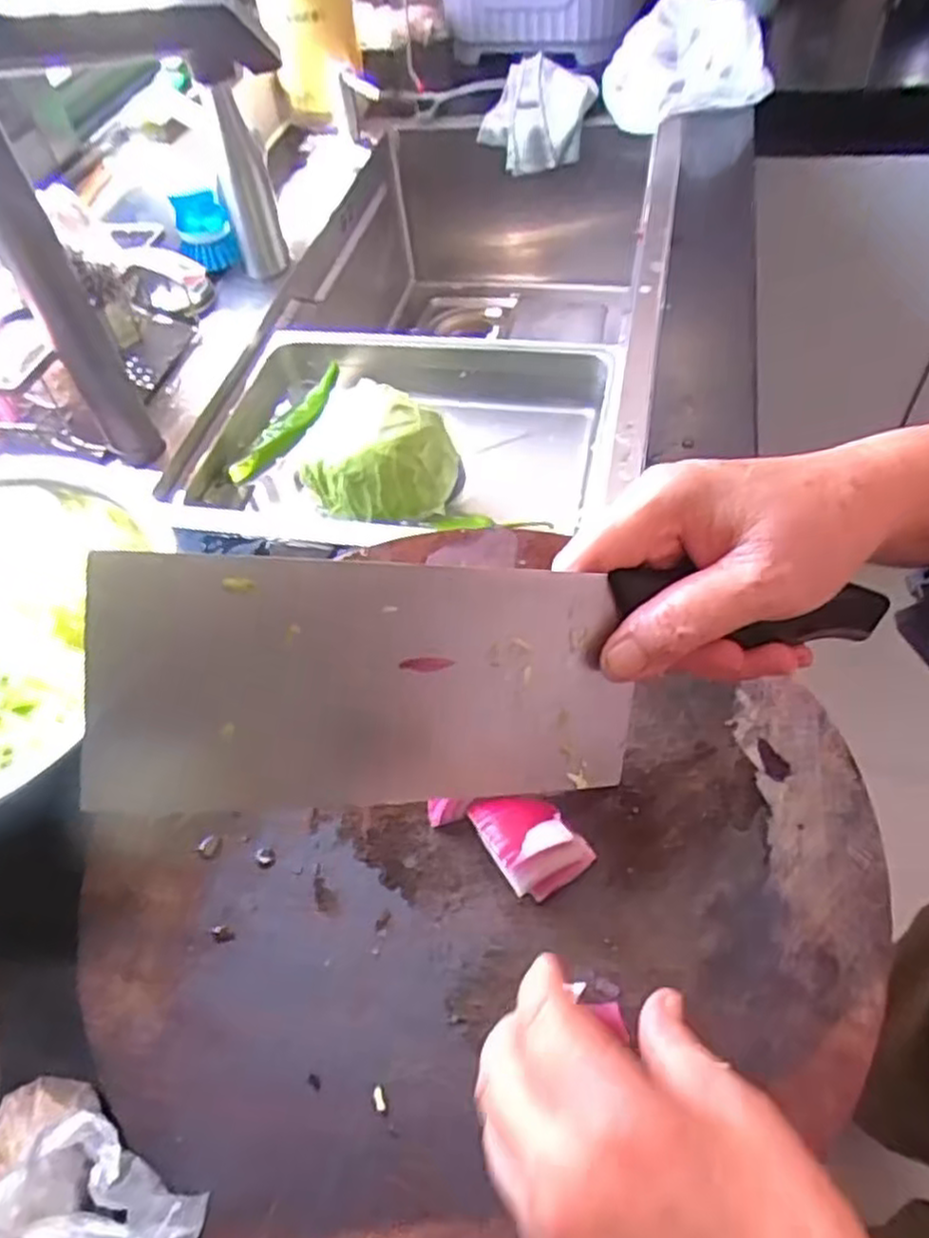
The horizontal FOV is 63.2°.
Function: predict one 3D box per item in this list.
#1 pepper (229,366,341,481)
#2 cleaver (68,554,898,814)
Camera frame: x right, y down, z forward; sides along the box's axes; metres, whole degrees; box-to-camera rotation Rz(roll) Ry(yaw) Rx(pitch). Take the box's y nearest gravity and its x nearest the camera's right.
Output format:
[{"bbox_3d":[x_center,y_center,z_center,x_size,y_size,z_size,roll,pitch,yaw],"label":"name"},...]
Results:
[{"bbox_3d":[-0.159,-0.183,0.699,0.032,0.020,0.166,22,58,19],"label":"pepper"},{"bbox_3d":[0.021,0.020,0.274,0.281,0.081,0.023,0,13,-22],"label":"cleaver"}]

